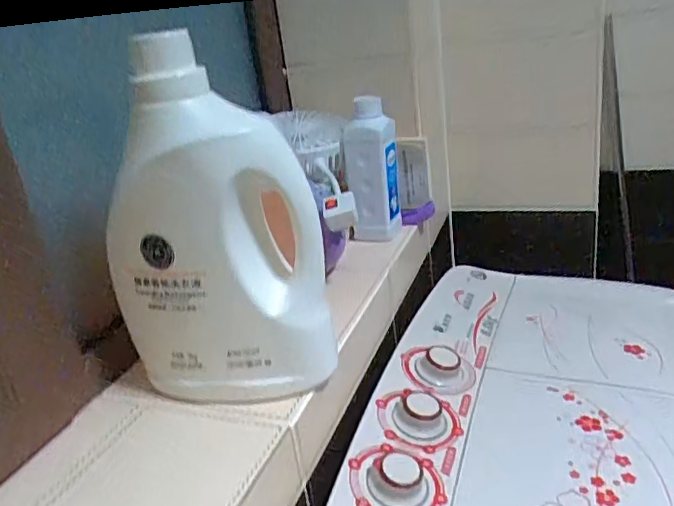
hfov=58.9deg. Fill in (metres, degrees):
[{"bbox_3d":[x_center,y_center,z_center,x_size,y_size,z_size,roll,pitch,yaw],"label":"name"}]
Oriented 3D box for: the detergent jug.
[{"bbox_3d":[-0.108,-0.012,0.529,0.178,0.318,0.090,0,23,20],"label":"detergent jug"}]

